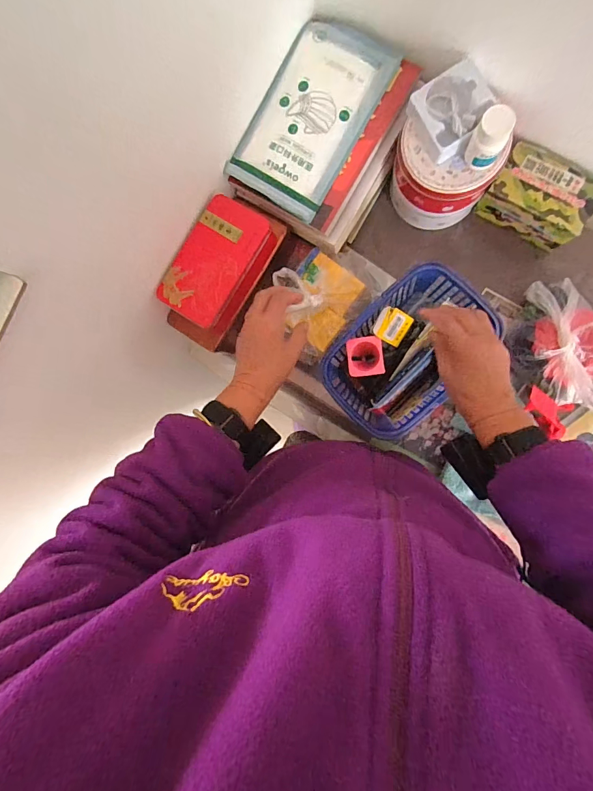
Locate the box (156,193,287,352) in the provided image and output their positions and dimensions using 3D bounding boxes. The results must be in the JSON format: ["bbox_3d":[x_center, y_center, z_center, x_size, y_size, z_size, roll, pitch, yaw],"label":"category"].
[{"bbox_3d":[-0.114,-0.175,0.523,0.103,0.058,0.199,30,97,6],"label":"box"}]

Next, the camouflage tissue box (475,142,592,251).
[{"bbox_3d":[0.338,-0.275,0.516,0.132,0.067,0.084,30,97,6],"label":"camouflage tissue box"}]

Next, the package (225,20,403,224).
[{"bbox_3d":[0.020,-0.367,0.487,0.137,0.014,0.227,32,97,2],"label":"package"}]

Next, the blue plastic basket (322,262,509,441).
[{"bbox_3d":[0.159,-0.057,0.530,0.164,0.108,0.223,40,97,4],"label":"blue plastic basket"}]

